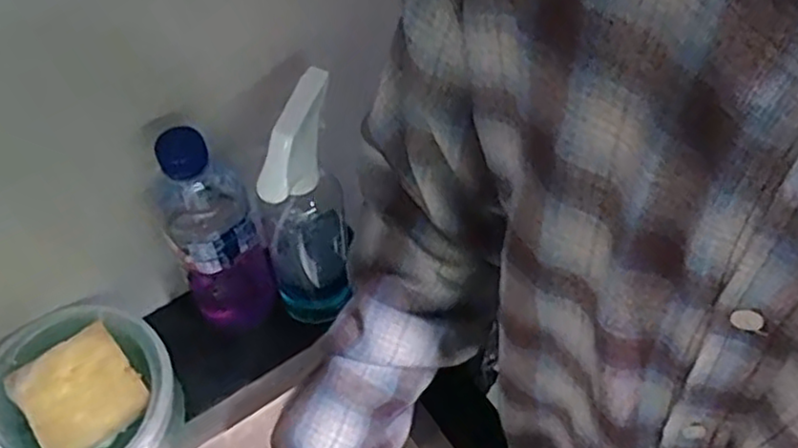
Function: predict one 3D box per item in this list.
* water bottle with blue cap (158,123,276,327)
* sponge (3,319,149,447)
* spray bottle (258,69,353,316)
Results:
[{"bbox_3d":[-0.142,0.009,0.538,0.061,0.211,0.059,0,57,0],"label":"water bottle with blue cap"},{"bbox_3d":[-0.237,0.124,0.525,0.077,0.028,0.078,-37,64,-22],"label":"sponge"},{"bbox_3d":[-0.073,-0.007,0.546,0.066,0.222,0.077,-10,57,-7],"label":"spray bottle"}]

